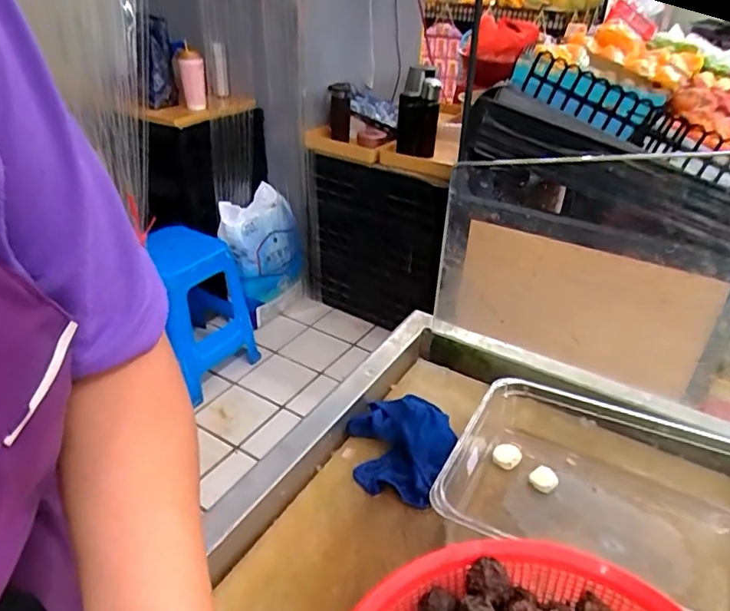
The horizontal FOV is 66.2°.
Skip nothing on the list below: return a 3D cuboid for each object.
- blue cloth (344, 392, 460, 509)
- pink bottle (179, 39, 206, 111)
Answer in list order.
[{"bbox_3d":[0.043,0.153,0.627,0.112,0.047,0.135,-2,32,-6],"label":"blue cloth"},{"bbox_3d":[-0.503,-0.662,1.640,0.065,0.189,0.070,-7,33,-15],"label":"pink bottle"}]

